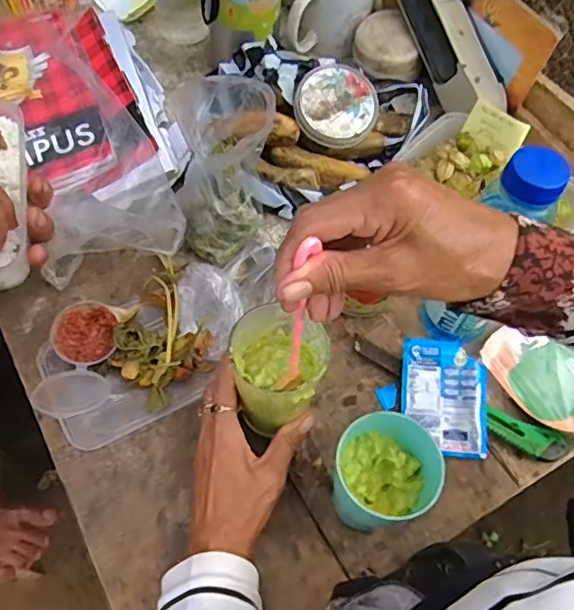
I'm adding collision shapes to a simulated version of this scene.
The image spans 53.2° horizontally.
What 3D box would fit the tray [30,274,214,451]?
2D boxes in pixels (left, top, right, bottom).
[{"bbox_3d":[-0.147,0.042,0.498,0.150,0.045,0.127,-26,67,-16],"label":"tray"}]

